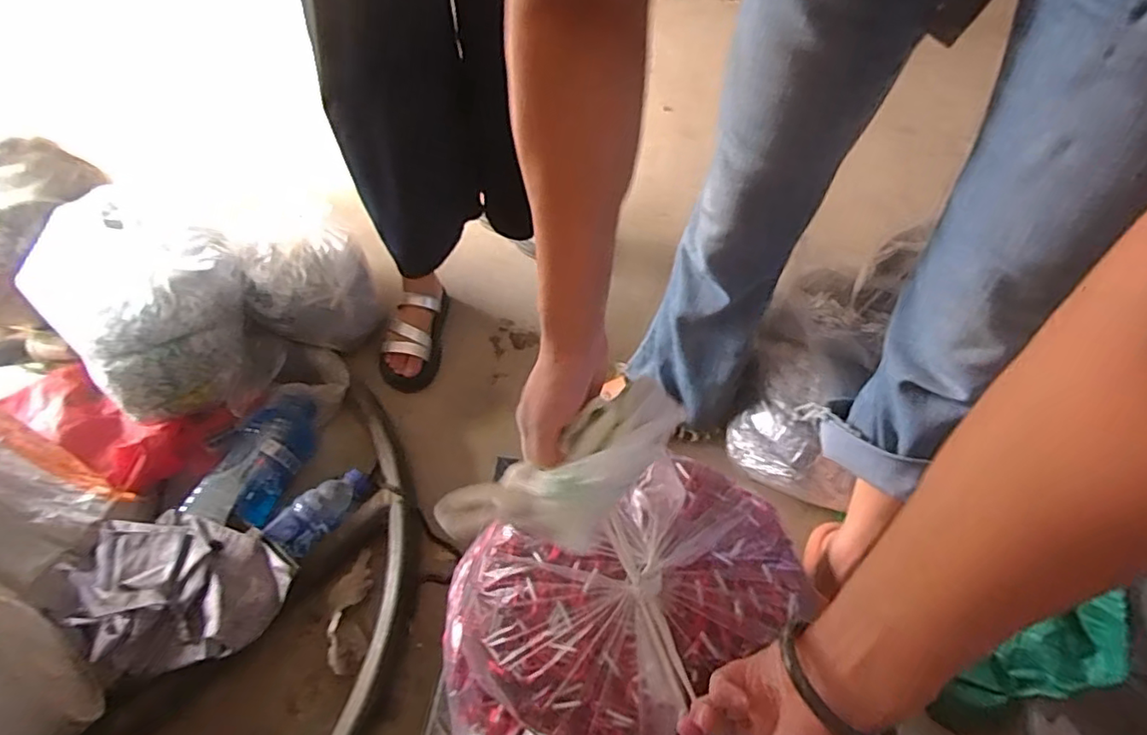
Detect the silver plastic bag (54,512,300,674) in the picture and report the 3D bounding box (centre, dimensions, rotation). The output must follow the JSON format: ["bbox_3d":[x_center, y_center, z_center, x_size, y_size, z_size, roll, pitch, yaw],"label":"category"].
[{"bbox_3d":[-0.510,0.286,0.736,0.275,0.058,0.184,7,55,6],"label":"silver plastic bag"}]

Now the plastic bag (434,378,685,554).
[{"bbox_3d":[-0.002,0.083,0.430,0.191,0.062,0.092,-23,57,-15],"label":"plastic bag"}]

